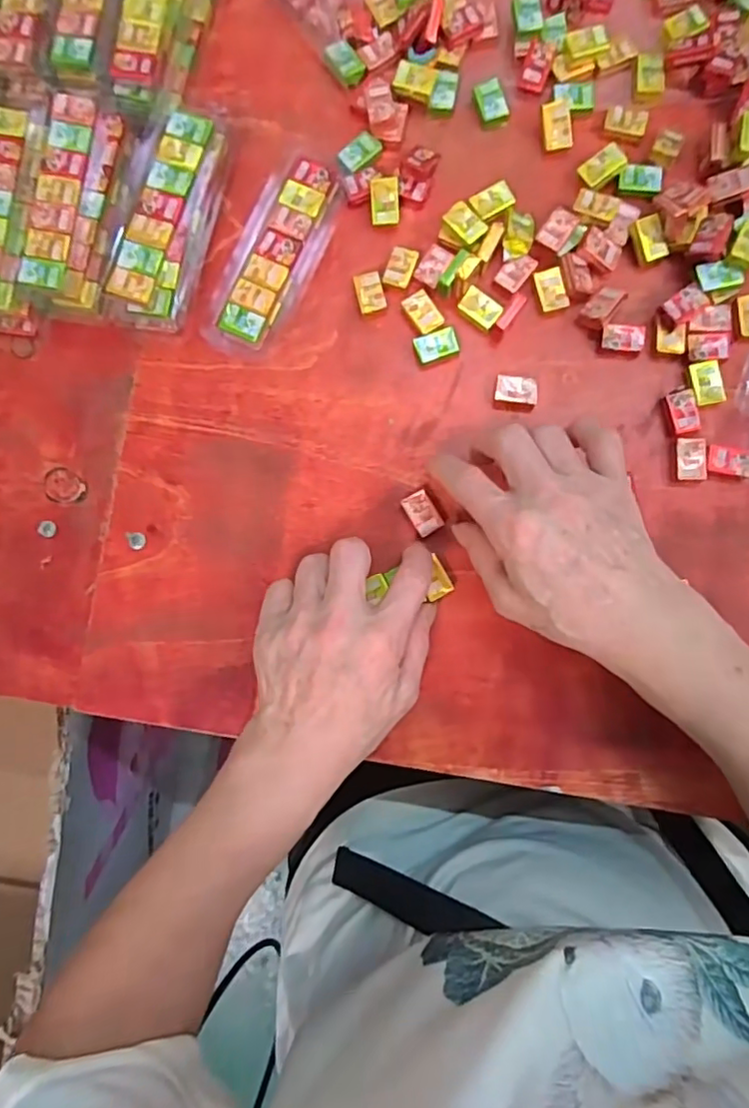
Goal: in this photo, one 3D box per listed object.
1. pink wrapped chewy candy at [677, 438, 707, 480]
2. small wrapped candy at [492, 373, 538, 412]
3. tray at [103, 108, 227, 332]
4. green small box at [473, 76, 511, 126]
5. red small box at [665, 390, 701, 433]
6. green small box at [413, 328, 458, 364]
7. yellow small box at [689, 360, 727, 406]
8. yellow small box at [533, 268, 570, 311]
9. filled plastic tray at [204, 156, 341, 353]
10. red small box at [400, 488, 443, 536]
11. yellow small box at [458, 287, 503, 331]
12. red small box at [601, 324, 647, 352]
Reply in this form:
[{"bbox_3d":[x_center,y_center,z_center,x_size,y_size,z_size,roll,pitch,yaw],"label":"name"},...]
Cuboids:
[{"bbox_3d":[0.188,-0.056,0.352,0.016,0.007,0.025,-1,86,3],"label":"pink wrapped chewy candy"},{"bbox_3d":[0.086,-0.098,0.361,0.026,0.008,0.020,8,86,4],"label":"small wrapped candy"},{"bbox_3d":[-0.124,-0.204,0.365,0.041,0.037,0.131,18,87,4],"label":"tray"},{"bbox_3d":[0.074,-0.287,0.378,0.017,0.010,0.026,-16,85,2],"label":"green small box"},{"bbox_3d":[0.184,-0.085,0.355,0.016,0.005,0.025,-10,85,2],"label":"red small box"},{"bbox_3d":[0.038,-0.127,0.366,0.026,0.008,0.016,-19,85,1],"label":"green small box"},{"bbox_3d":[0.199,-0.102,0.354,0.018,0.004,0.026,-12,85,2],"label":"yellow small box"},{"bbox_3d":[0.108,-0.163,0.362,0.017,0.004,0.026,-16,85,2],"label":"yellow small box"},{"bbox_3d":[-0.061,-0.191,0.371,0.048,0.017,0.131,28,88,5],"label":"filled plastic tray"},{"bbox_3d":[0.029,-0.025,0.357,0.017,0.007,0.026,-30,85,0],"label":"red small box"},{"bbox_3d":[0.065,-0.151,0.364,0.025,0.004,0.018,37,88,5],"label":"yellow small box"},{"bbox_3d":[0.151,-0.131,0.360,0.026,0.008,0.015,5,86,3],"label":"red small box"}]

